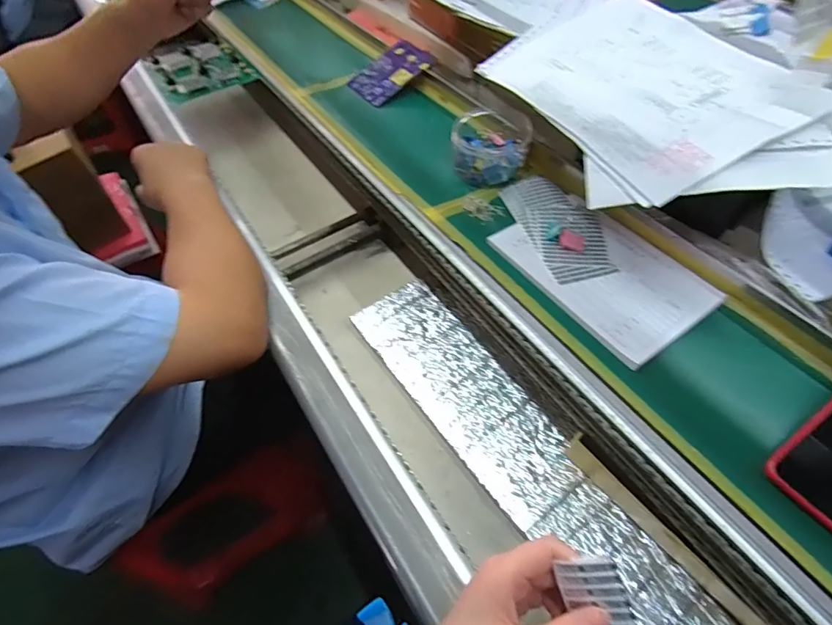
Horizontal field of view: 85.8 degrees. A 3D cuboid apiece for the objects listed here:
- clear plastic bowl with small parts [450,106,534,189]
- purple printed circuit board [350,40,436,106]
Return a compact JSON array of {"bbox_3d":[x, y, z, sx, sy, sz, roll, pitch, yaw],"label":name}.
[{"bbox_3d":[0.100,-0.223,0.586,0.094,0.058,0.112,11,55,12],"label":"clear plastic bowl with small parts"},{"bbox_3d":[-0.039,-0.388,0.724,0.129,0.011,0.089,-42,68,-8],"label":"purple printed circuit board"}]

